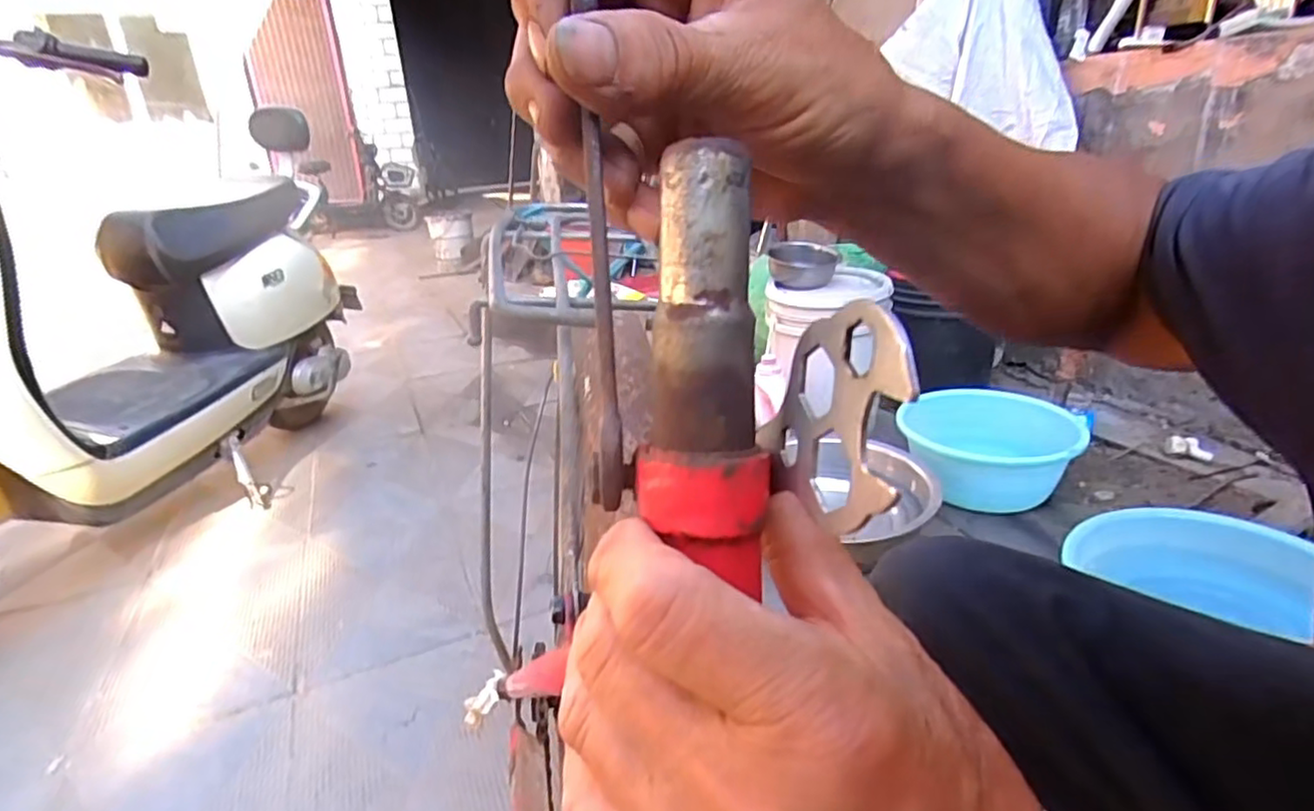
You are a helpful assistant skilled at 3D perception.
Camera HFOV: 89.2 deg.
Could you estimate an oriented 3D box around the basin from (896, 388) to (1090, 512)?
[{"bbox_3d":[0.699,0.077,1.408,0.355,0.147,0.313,5,24,22],"label":"basin"}]

